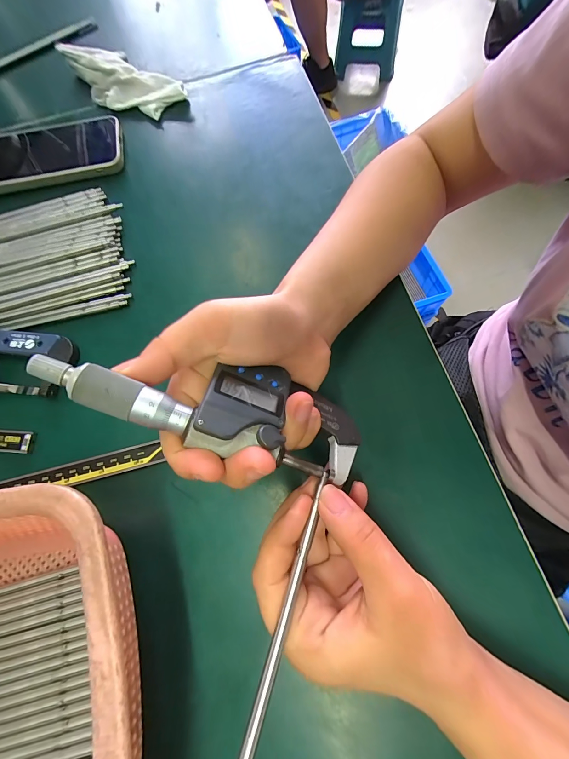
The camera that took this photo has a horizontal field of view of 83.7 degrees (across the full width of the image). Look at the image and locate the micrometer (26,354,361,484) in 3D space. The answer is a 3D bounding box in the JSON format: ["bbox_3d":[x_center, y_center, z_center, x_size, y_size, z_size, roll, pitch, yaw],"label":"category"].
[{"bbox_3d":[-0.029,0.014,0.155,0.156,0.024,0.050,13,69,-21],"label":"micrometer"}]

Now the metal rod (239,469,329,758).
[{"bbox_3d":[-0.005,0.118,0.133,0.005,0.004,0.162,18,67,7],"label":"metal rod"}]

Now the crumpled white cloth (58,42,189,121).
[{"bbox_3d":[-0.188,-0.339,0.360,0.155,0.026,0.065,37,77,15],"label":"crumpled white cloth"}]

